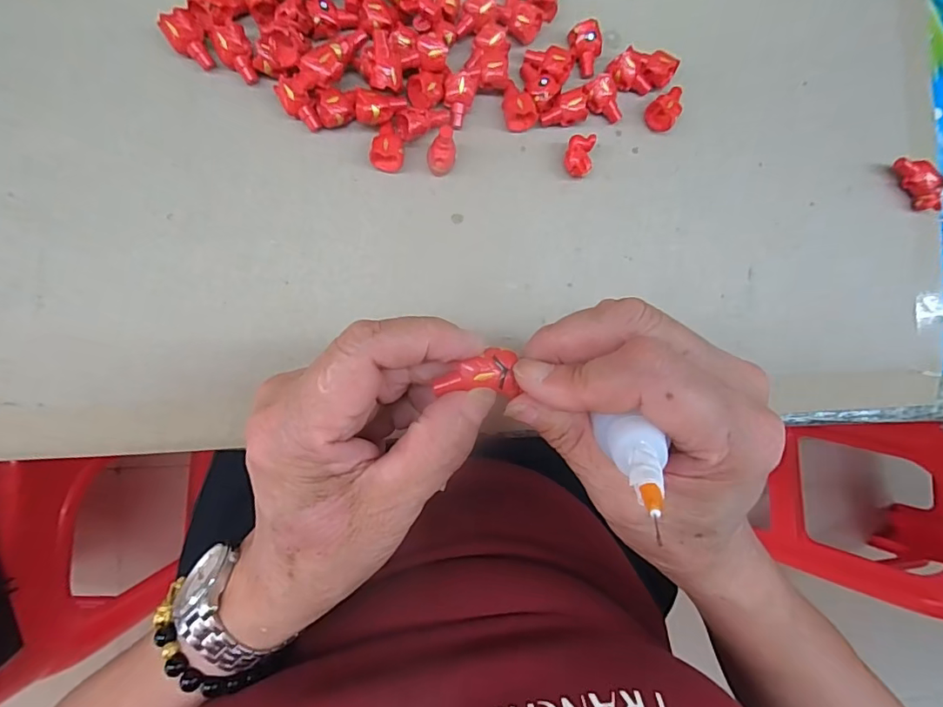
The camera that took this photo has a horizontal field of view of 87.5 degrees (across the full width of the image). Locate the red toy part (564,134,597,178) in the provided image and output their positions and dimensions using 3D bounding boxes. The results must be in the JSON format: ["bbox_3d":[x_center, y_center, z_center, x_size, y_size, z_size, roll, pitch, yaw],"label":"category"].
[{"bbox_3d":[0.057,-0.104,0.261,0.014,0.015,0.019,-3,91,-8],"label":"red toy part"}]

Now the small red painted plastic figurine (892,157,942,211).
[{"bbox_3d":[0.264,-0.101,0.291,0.013,0.016,0.037,-44,96,-6],"label":"small red painted plastic figurine"}]

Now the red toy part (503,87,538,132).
[{"bbox_3d":[0.025,-0.129,0.257,0.014,0.015,0.021,-7,92,-8],"label":"red toy part"}]

